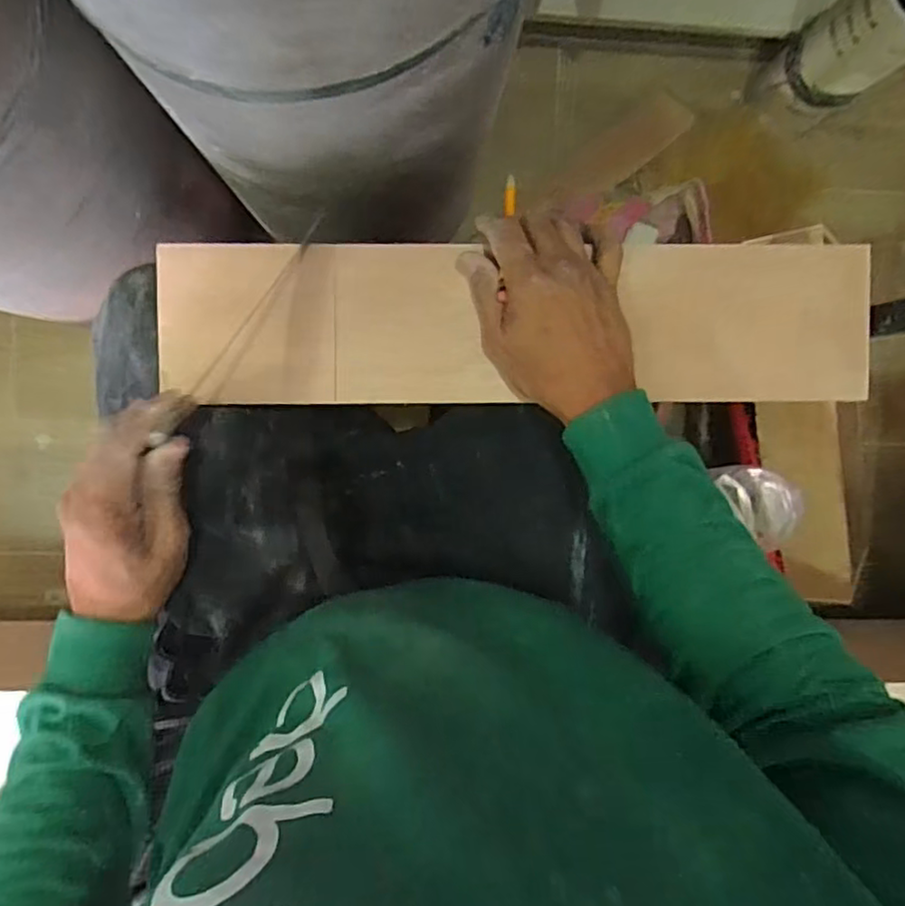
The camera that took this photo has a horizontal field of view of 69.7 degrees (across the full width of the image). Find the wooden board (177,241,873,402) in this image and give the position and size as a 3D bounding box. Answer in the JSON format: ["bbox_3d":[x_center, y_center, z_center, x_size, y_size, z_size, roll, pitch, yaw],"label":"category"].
[{"bbox_3d":[0.050,-0.096,0.491,0.528,0.015,0.115,-1,94,-1],"label":"wooden board"}]

